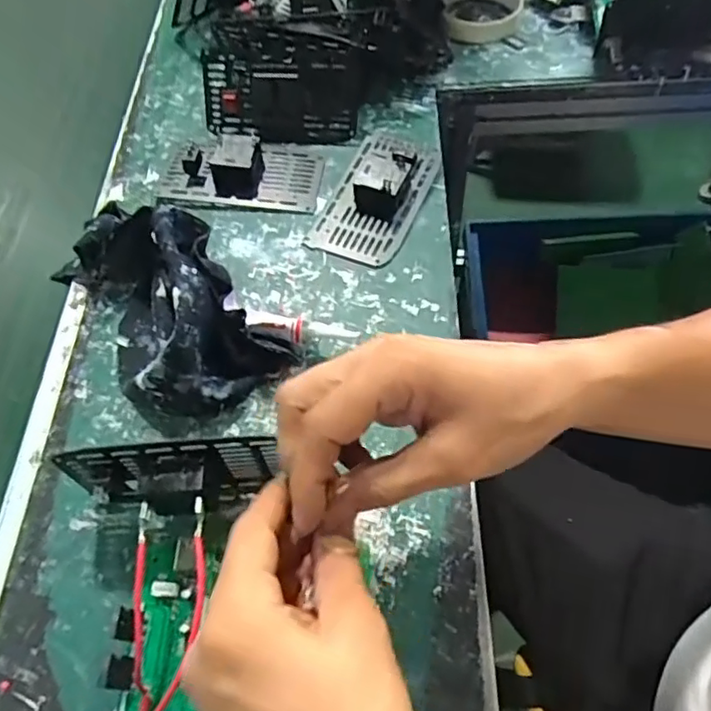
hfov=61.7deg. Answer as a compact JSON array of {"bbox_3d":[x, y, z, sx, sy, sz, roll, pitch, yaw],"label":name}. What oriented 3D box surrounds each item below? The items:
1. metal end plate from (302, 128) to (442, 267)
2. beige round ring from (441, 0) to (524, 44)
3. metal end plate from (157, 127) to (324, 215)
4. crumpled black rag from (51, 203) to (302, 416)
[{"bbox_3d":[0.017,-0.135,0.473,0.072,0.030,0.133,18,62,13],"label":"metal end plate"},{"bbox_3d":[0.127,-0.346,0.595,0.078,0.019,0.086,3,59,4],"label":"beige round ring"},{"bbox_3d":[-0.096,-0.162,0.494,0.130,0.026,0.085,4,59,5],"label":"metal end plate"},{"bbox_3d":[-0.137,-0.044,0.404,0.103,0.067,0.180,-34,63,-16],"label":"crumpled black rag"}]

